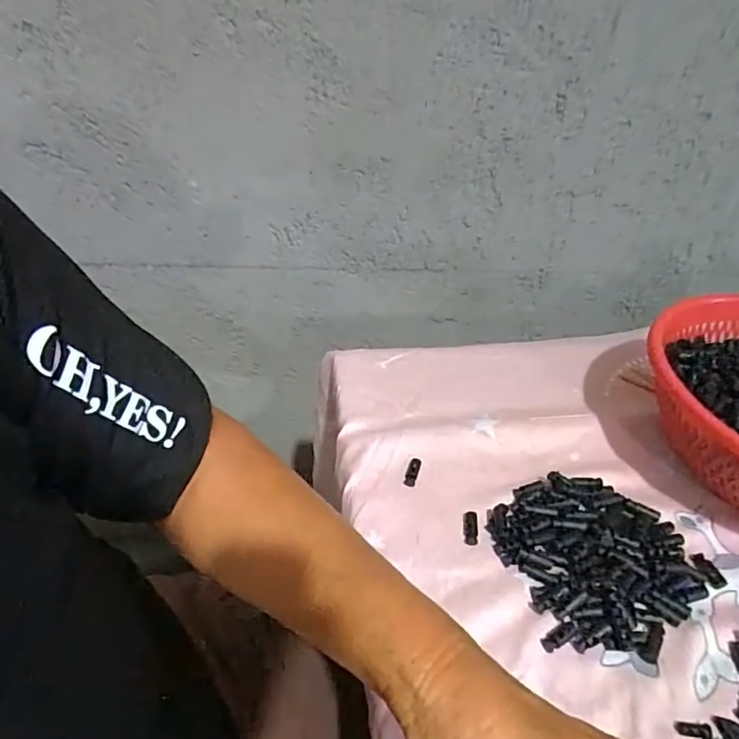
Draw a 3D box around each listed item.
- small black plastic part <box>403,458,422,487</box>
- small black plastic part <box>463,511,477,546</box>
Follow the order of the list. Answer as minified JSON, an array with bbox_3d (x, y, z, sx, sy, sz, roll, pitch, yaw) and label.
[{"bbox_3d":[0.035,0.085,0.437,0.011,0.004,0.026,14,53,13],"label":"small black plastic part"},{"bbox_3d":[0.076,0.118,0.397,0.010,0.006,0.025,7,39,5],"label":"small black plastic part"}]

